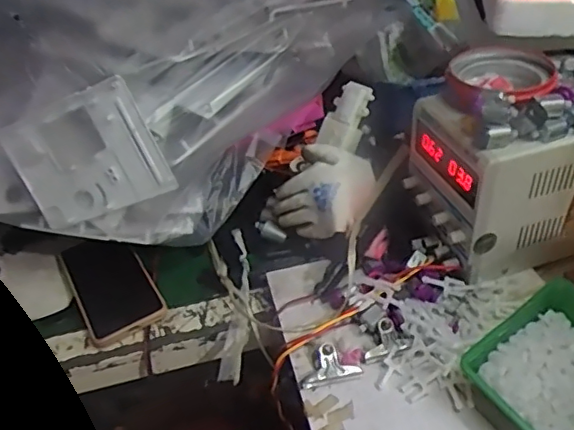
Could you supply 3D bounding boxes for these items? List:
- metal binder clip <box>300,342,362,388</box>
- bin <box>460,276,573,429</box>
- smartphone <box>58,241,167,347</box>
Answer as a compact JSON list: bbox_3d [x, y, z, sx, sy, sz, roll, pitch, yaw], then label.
[{"bbox_3d":[0.038,0.135,0.521,0.055,0.019,0.033,-10,43,-6],"label":"metal binder clip"},{"bbox_3d":[0.228,0.136,0.479,0.125,0.064,0.113,-27,47,-22],"label":"bin"},{"bbox_3d":[-0.196,0.073,0.632,0.082,0.018,0.163,-25,47,-20],"label":"smartphone"}]

